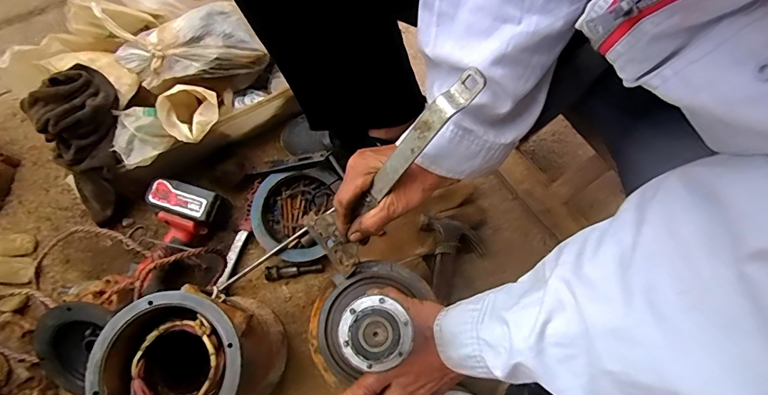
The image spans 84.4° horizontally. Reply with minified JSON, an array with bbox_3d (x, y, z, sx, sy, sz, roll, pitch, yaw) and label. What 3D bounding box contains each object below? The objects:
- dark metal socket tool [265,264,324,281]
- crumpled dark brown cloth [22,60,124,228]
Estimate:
[{"bbox_3d":[-0.137,0.113,0.645,0.085,0.022,0.021,-6,76,-3],"label":"dark metal socket tool"},{"bbox_3d":[-0.427,-0.061,0.604,0.116,0.241,0.074,13,31,5],"label":"crumpled dark brown cloth"}]

